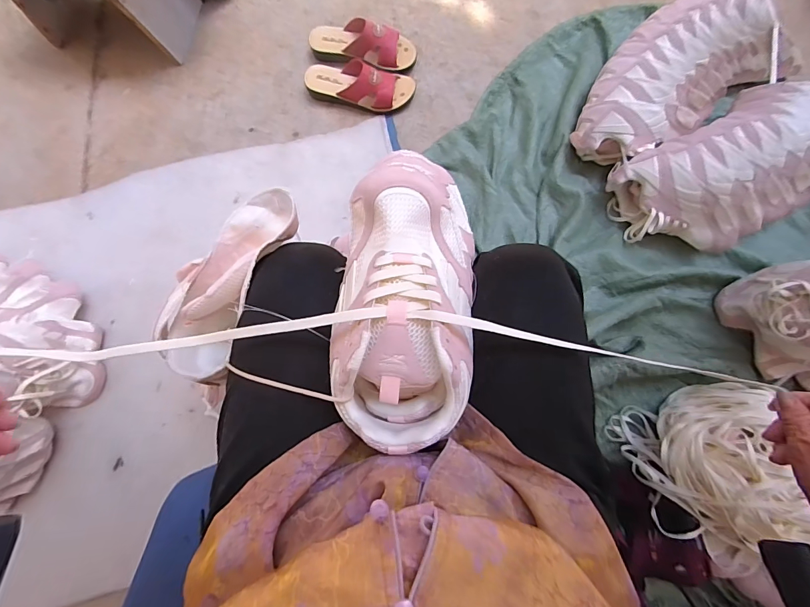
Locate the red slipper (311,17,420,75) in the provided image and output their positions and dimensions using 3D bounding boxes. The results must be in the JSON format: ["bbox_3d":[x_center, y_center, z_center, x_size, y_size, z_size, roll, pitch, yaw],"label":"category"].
[{"bbox_3d":[-0.090,-0.557,0.833,0.226,0.082,0.089,16,82,2],"label":"red slipper"}]

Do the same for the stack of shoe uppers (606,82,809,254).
[{"bbox_3d":[0.656,-0.269,0.749,0.494,0.127,0.235,-30,83,-4],"label":"stack of shoe uppers"}]

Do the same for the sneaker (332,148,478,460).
[{"bbox_3d":[0.005,-0.009,0.353,0.118,0.096,0.259,5,81,0],"label":"sneaker"}]

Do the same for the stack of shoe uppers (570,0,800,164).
[{"bbox_3d":[0.529,-0.457,0.778,0.474,0.127,0.230,-29,85,-2],"label":"stack of shoe uppers"}]

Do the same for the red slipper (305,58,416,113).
[{"bbox_3d":[-0.096,-0.457,0.817,0.229,0.081,0.080,6,82,1],"label":"red slipper"}]

